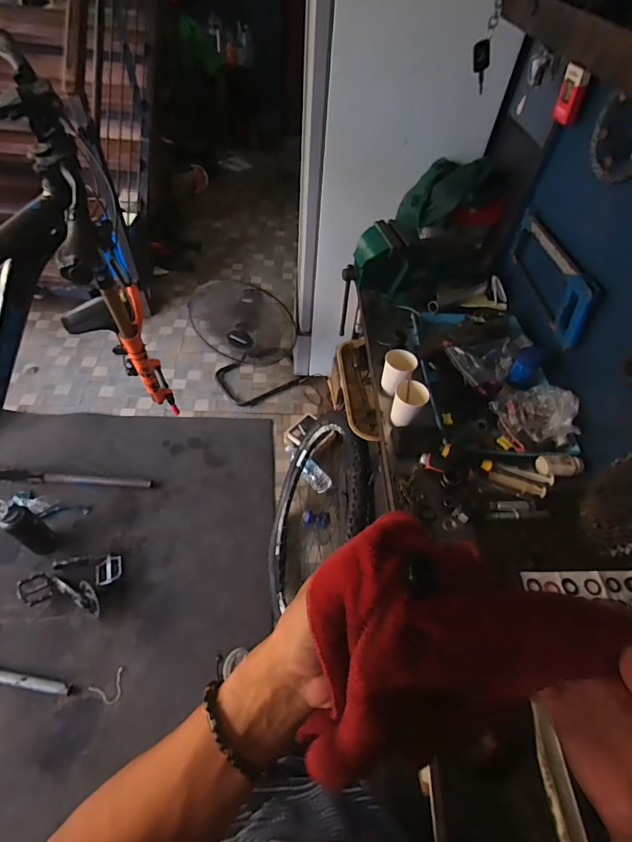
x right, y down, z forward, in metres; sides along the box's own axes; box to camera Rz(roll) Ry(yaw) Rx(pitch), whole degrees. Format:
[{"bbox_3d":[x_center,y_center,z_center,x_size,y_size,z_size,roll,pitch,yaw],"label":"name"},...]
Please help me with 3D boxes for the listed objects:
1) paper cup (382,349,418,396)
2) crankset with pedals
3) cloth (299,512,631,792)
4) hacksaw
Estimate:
[{"bbox_3d":[0.186,-0.106,0.914,0.066,0.081,0.080,1,52,-5],"label":"paper cup"},{"bbox_3d":[-0.862,0.558,1.444,0.303,0.080,0.209,8,52,2],"label":"crankset with pedals"},{"bbox_3d":[0.107,0.129,0.283,0.228,0.107,0.126,-9,53,-12],"label":"cloth"},{"bbox_3d":[0.536,-0.345,0.952,0.030,0.145,0.375,0,52,-6],"label":"hacksaw"}]

